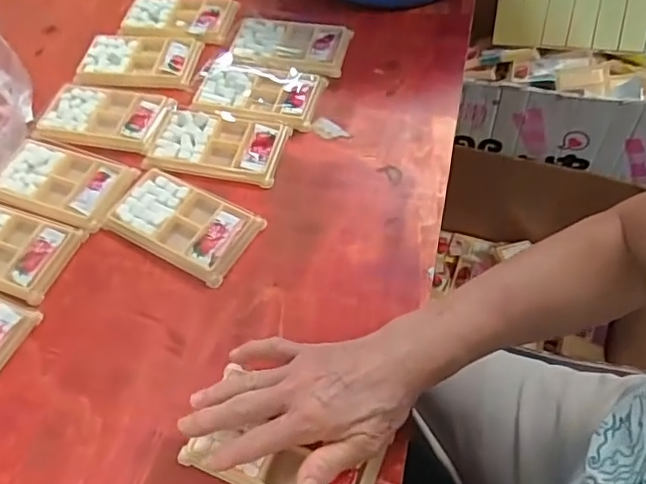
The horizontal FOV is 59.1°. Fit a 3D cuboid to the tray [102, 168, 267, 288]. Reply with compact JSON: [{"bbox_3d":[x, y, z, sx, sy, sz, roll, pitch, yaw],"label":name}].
[{"bbox_3d":[-0.131,-0.019,0.529,0.135,0.012,0.077,24,61,18],"label":"tray"}]

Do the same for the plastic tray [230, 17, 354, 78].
[{"bbox_3d":[-0.038,-0.229,0.660,0.132,0.016,0.079,10,58,11],"label":"plastic tray"}]

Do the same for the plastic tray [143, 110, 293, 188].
[{"bbox_3d":[-0.107,-0.100,0.578,0.134,0.010,0.078,8,58,9],"label":"plastic tray"}]

